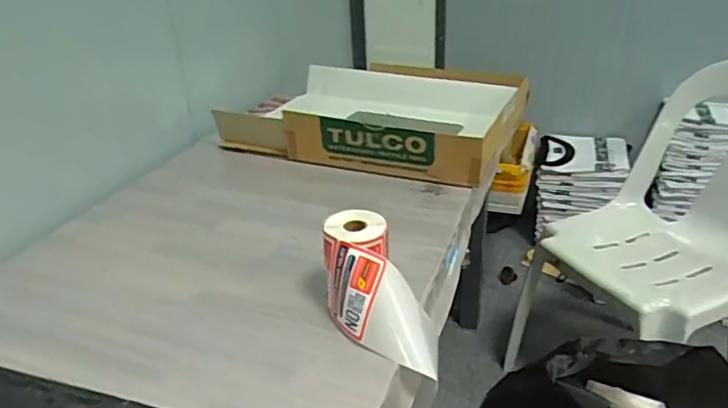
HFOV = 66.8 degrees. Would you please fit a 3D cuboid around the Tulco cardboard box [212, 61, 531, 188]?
[{"bbox_3d":[0.015,-0.209,1.199,0.606,0.135,0.479,13,31,25],"label":"Tulco cardboard box"}]

